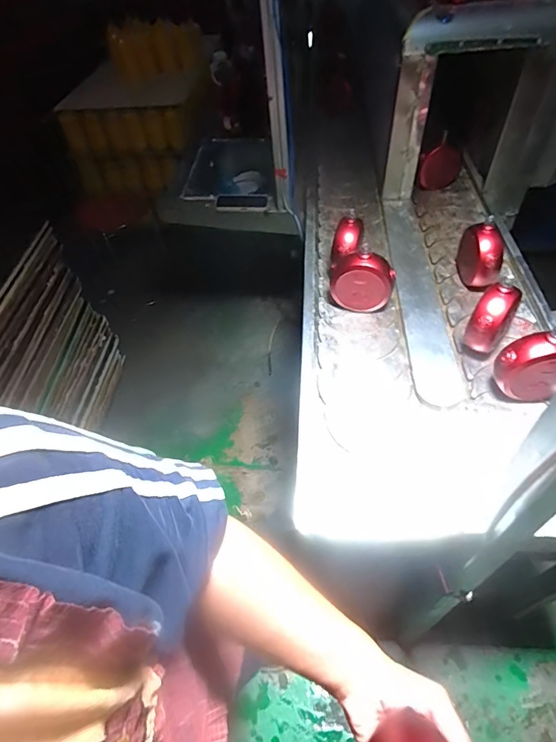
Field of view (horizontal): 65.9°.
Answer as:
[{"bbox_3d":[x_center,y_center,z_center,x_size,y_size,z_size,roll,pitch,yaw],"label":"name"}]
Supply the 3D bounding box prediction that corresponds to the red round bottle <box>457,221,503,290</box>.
[{"bbox_3d":[0.458,-0.262,0.985,0.058,0.110,0.137,-3,90,-15],"label":"red round bottle"}]

